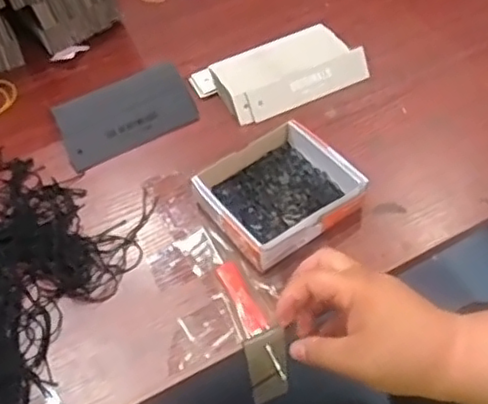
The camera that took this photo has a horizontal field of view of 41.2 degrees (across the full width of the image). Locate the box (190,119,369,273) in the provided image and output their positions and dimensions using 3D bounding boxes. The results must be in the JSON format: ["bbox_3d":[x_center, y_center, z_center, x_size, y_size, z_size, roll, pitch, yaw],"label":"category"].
[{"bbox_3d":[0.026,-0.008,0.550,0.119,0.031,0.106,-31,57,-18],"label":"box"}]

